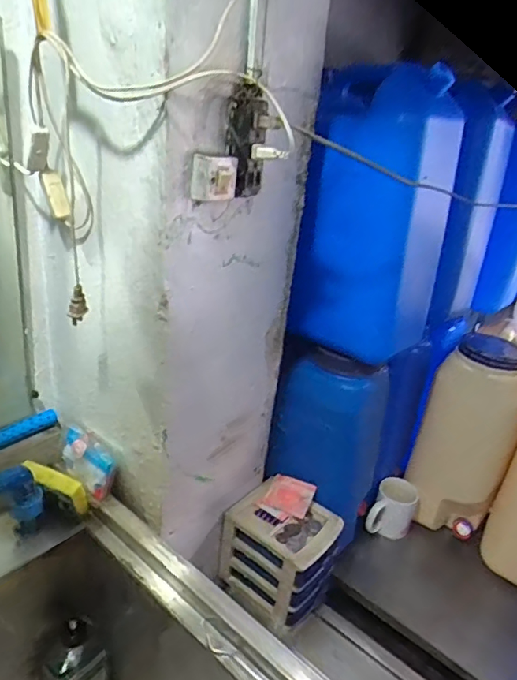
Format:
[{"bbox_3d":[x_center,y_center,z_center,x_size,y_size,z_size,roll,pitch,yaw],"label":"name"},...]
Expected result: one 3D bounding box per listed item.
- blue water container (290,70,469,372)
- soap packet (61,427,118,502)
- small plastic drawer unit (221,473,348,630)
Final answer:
[{"bbox_3d":[0.173,-0.178,0.744,0.199,0.376,0.177,21,29,27],"label":"blue water container"},{"bbox_3d":[-0.250,0.175,0.729,0.050,0.068,0.107,-15,33,-39],"label":"soap packet"},{"bbox_3d":[0.044,0.369,0.864,0.171,0.181,0.133,24,30,31],"label":"small plastic drawer unit"}]

